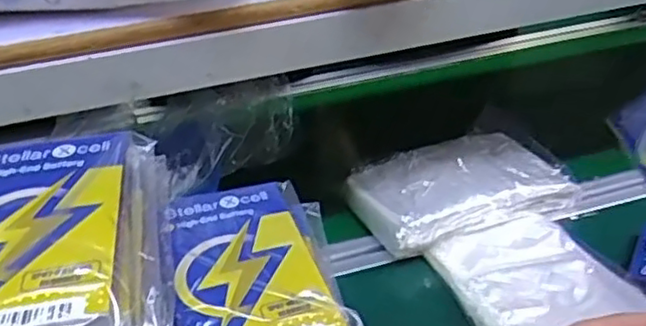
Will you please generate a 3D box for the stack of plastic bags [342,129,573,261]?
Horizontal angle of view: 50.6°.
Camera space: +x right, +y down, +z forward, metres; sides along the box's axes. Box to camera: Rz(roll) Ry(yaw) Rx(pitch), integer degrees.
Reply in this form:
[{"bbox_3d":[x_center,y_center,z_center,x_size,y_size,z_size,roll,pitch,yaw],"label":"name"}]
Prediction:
[{"bbox_3d":[0.127,0.017,0.643,0.192,0.034,0.121,-17,34,-18],"label":"stack of plastic bags"}]

